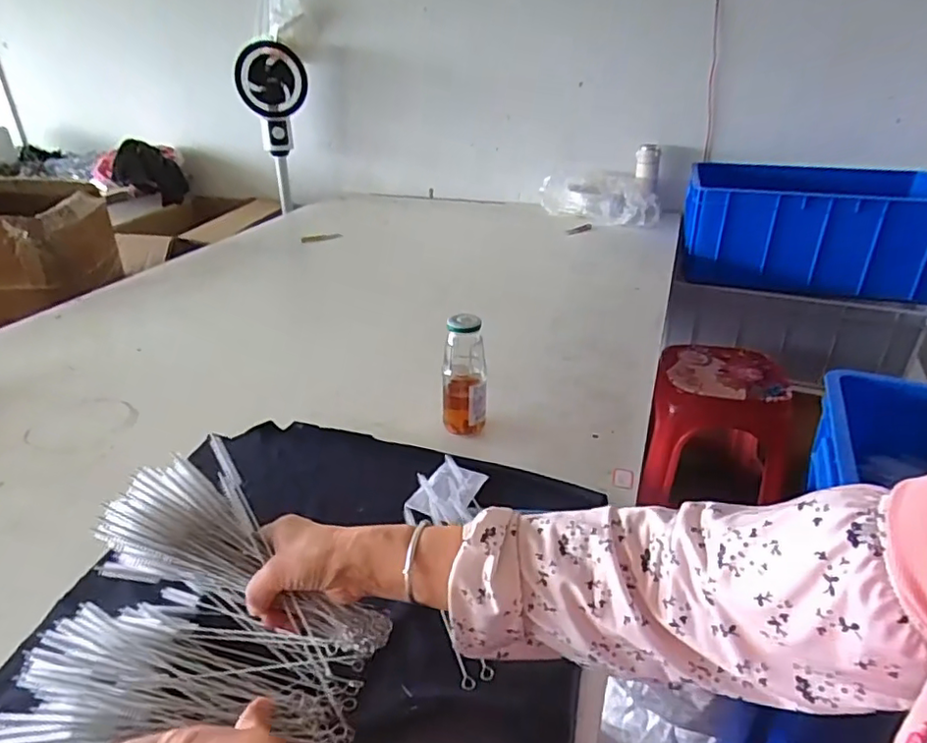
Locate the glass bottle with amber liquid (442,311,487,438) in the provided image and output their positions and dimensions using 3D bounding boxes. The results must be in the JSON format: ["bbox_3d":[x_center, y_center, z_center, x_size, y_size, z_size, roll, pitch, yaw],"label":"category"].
[{"bbox_3d":[0.002,0.003,0.805,0.059,0.167,0.059,1,27,0],"label":"glass bottle with amber liquid"}]

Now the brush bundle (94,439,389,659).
[{"bbox_3d":[-0.165,0.153,0.477,0.231,0.082,0.083,27,32,5],"label":"brush bundle"}]

